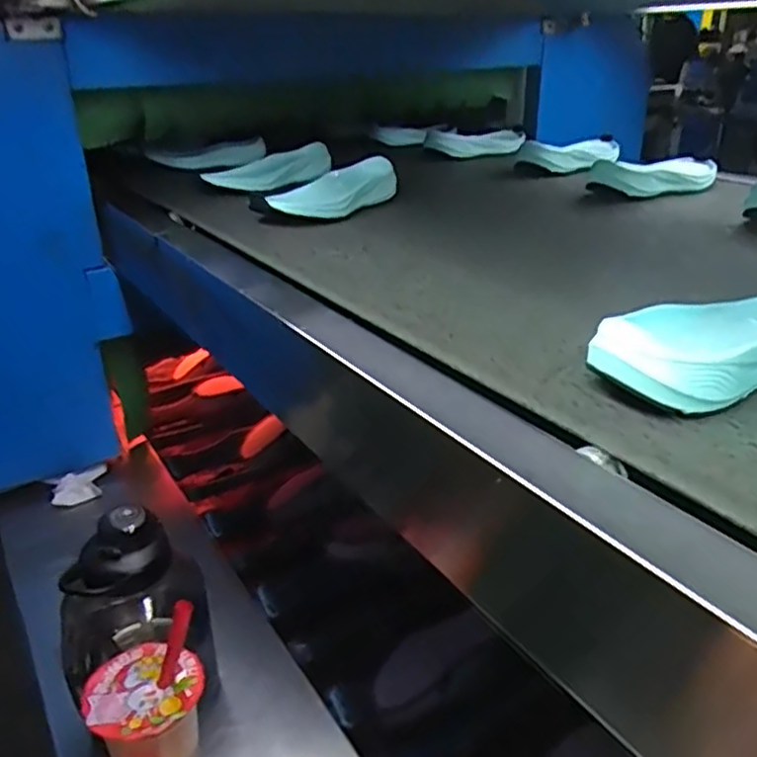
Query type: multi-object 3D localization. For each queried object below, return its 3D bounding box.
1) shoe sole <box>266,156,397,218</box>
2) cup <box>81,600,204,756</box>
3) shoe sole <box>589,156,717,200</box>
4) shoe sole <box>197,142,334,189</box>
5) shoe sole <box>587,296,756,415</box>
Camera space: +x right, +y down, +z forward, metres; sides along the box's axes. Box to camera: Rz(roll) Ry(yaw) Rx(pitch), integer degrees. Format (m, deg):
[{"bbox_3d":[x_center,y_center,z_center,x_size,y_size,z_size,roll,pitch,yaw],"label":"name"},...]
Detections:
[{"bbox_3d":[-0.049,-0.229,0.843,0.072,0.044,0.191,19,32,35],"label":"shoe sole"},{"bbox_3d":[-0.187,0.283,0.574,0.091,0.195,0.081,-15,29,-24],"label":"cup"},{"bbox_3d":[0.377,-0.275,0.927,0.209,0.041,0.089,-19,31,-33],"label":"shoe sole"},{"bbox_3d":[-0.148,-0.303,1.004,0.203,0.020,0.076,-32,62,-35],"label":"shoe sole"},{"bbox_3d":[0.229,-0.024,0.424,0.219,0.035,0.087,-12,28,-22],"label":"shoe sole"}]

